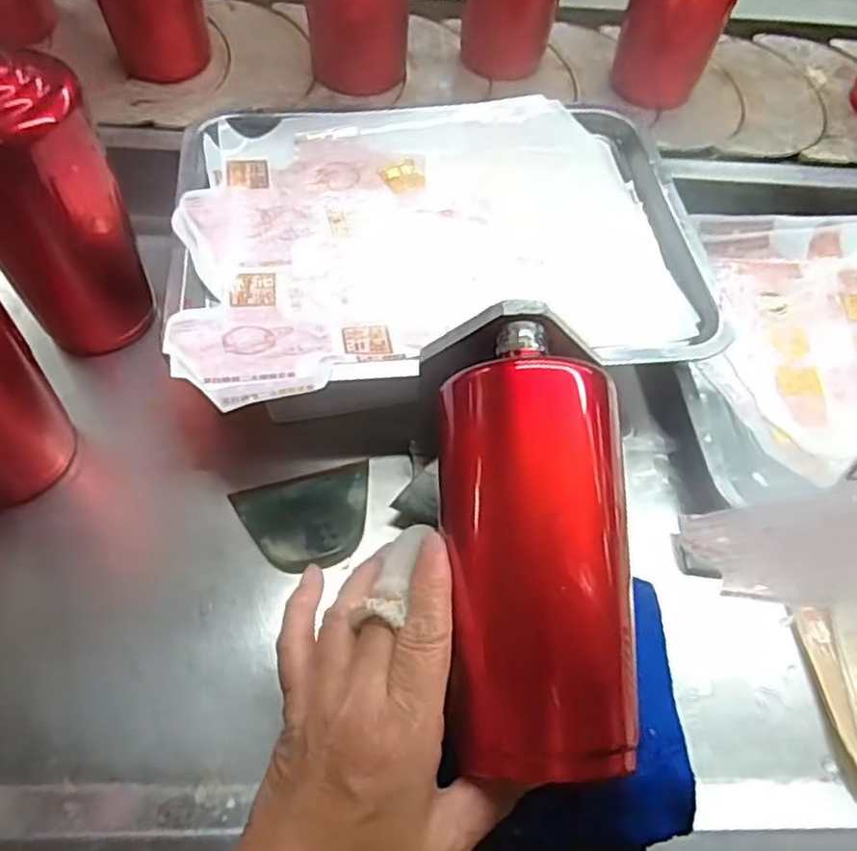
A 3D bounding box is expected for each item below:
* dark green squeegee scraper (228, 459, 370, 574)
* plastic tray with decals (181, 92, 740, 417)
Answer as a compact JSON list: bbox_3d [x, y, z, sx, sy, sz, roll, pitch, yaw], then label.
[{"bbox_3d":[-0.071,0.055,0.407,0.078,0.008,0.060,-11,62,-10],"label":"dark green squeegee scraper"},{"bbox_3d":[0.007,-0.136,0.468,0.334,0.039,0.268,-6,61,-7],"label":"plastic tray with decals"}]

